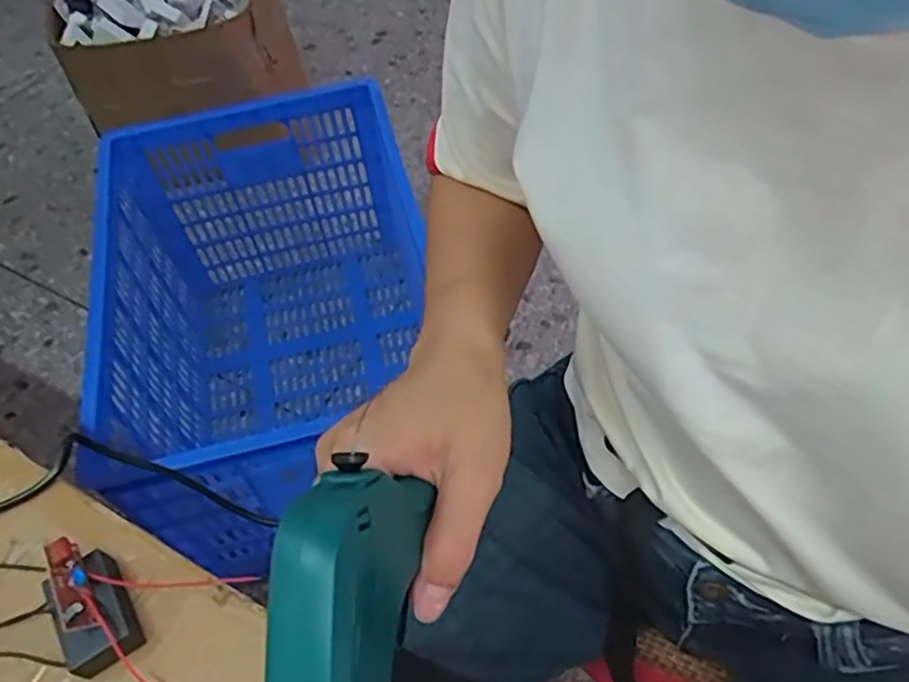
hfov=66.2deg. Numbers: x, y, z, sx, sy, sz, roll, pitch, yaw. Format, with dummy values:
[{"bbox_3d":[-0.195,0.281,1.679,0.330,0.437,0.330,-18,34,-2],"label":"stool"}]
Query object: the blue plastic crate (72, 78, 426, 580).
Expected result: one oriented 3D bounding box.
[{"bbox_3d":[-0.262,-0.027,1.136,0.460,0.399,0.674,-13,55,-4],"label":"blue plastic crate"}]

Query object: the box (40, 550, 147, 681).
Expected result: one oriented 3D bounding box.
[{"bbox_3d":[-0.168,0.124,0.322,0.031,0.024,0.049,-31,58,-16],"label":"box"}]

